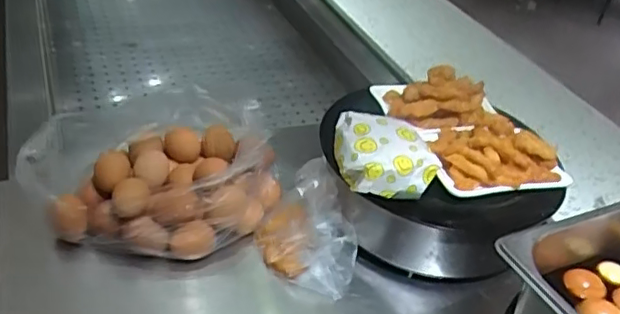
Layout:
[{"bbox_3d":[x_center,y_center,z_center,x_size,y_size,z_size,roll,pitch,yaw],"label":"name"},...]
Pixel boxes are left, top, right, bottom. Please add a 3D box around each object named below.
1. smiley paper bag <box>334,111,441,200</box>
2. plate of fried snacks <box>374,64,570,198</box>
[{"bbox_3d":[0.086,-0.004,0.689,0.109,0.056,0.105,4,36,-6],"label":"smiley paper bag"},{"bbox_3d":[0.205,-0.045,0.772,0.177,0.054,0.226,-4,37,-17],"label":"plate of fried snacks"}]

